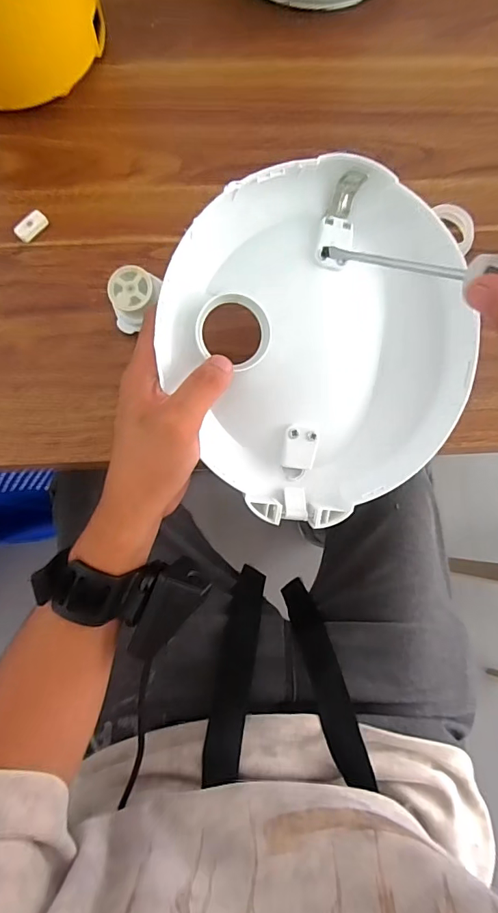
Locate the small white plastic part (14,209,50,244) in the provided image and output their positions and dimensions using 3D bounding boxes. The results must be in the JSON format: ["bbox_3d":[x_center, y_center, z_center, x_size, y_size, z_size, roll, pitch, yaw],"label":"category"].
[{"bbox_3d":[-0.170,-0.180,0.350,0.013,0.009,0.027,36,81,3],"label":"small white plastic part"}]

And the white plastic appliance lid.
[{"bbox_3d":[0.051,-0.072,0.294,0.198,0.037,0.205,-2,98,-13],"label":"white plastic appliance lid"}]

